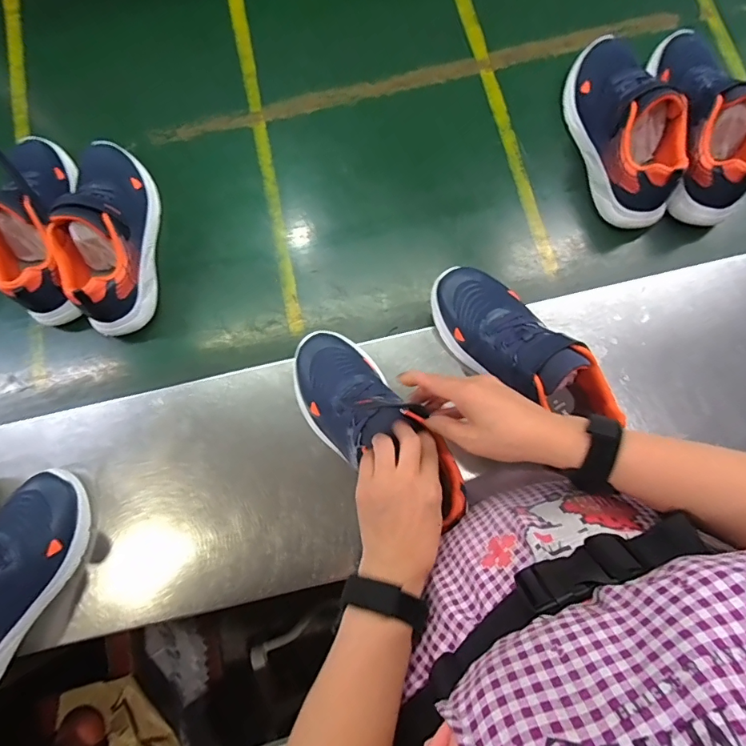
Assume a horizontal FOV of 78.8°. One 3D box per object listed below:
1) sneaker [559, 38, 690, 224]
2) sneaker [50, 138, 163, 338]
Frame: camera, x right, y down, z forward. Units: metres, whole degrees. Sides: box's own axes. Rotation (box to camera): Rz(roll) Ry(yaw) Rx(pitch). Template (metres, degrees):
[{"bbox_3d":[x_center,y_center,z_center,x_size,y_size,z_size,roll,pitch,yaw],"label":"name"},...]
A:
[{"bbox_3d":[0.331,-0.333,0.598,0.085,0.107,0.271,-10,76,-3],"label":"sneaker"},{"bbox_3d":[-0.345,-0.191,0.589,0.094,0.105,0.269,-7,76,-2],"label":"sneaker"}]

